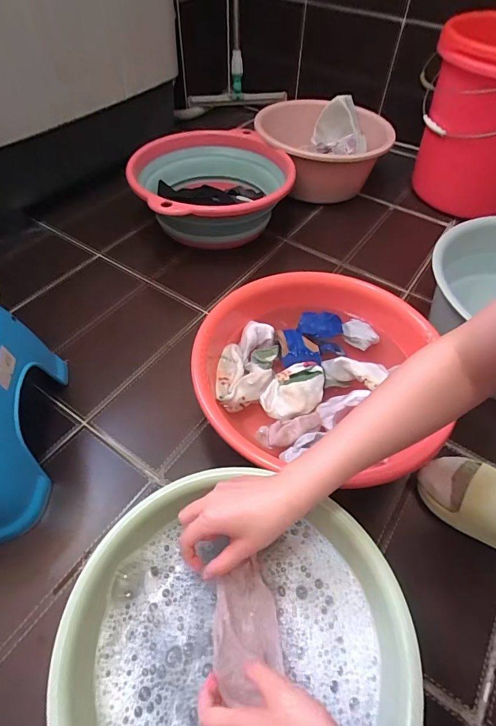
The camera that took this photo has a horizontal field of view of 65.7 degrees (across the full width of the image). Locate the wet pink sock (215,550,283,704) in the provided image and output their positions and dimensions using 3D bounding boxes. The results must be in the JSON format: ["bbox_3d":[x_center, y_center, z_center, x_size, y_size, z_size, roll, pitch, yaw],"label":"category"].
[{"bbox_3d":[-0.002,0.258,0.380,0.064,0.021,0.109,-3,53,-6],"label":"wet pink sock"}]

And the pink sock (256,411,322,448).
[{"bbox_3d":[0.059,0.091,0.525,0.092,0.016,0.036,-17,55,-14],"label":"pink sock"}]

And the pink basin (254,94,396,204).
[{"bbox_3d":[0.181,-0.547,0.997,0.308,0.159,0.309,1,53,-1],"label":"pink basin"}]

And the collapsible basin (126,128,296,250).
[{"bbox_3d":[-0.071,-0.385,0.875,0.350,0.147,0.324,1,53,-1],"label":"collapsible basin"}]

